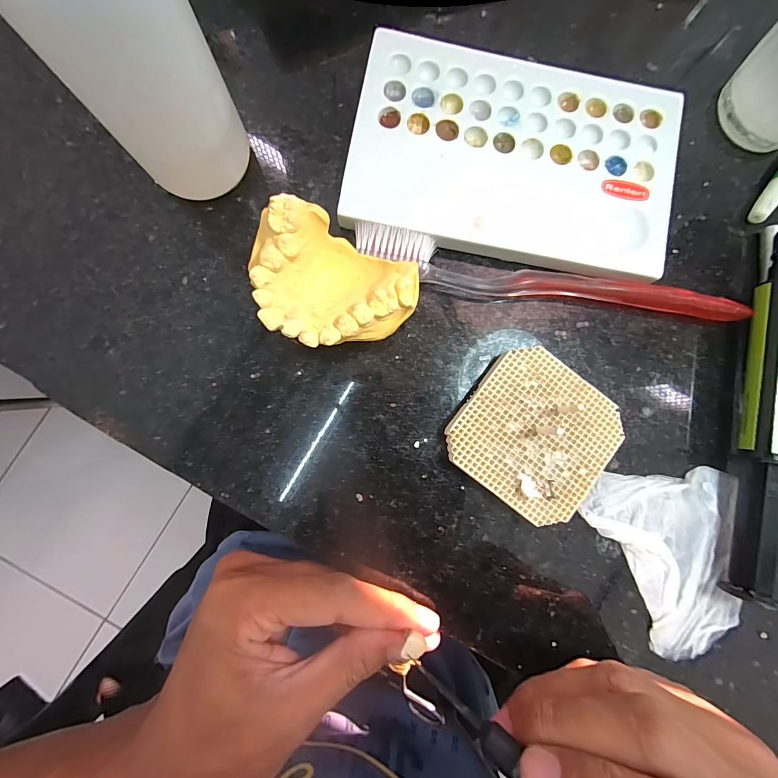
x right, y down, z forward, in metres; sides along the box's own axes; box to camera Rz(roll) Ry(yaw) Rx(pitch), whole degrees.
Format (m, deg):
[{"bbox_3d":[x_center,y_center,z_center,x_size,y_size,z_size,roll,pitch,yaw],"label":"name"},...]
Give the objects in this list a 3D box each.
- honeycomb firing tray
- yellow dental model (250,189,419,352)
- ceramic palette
[{"bbox_3d":[0.066,0.020,0.161,0.066,0.011,0.064,38,86,-1],"label":"honeycomb firing tray"},{"bbox_3d":[-0.022,-0.039,0.146,0.062,0.036,0.047,23,86,-2],"label":"yellow dental model"},{"bbox_3d":[0.059,-0.109,0.168,0.149,0.011,0.097,10,87,-3],"label":"ceramic palette"}]

